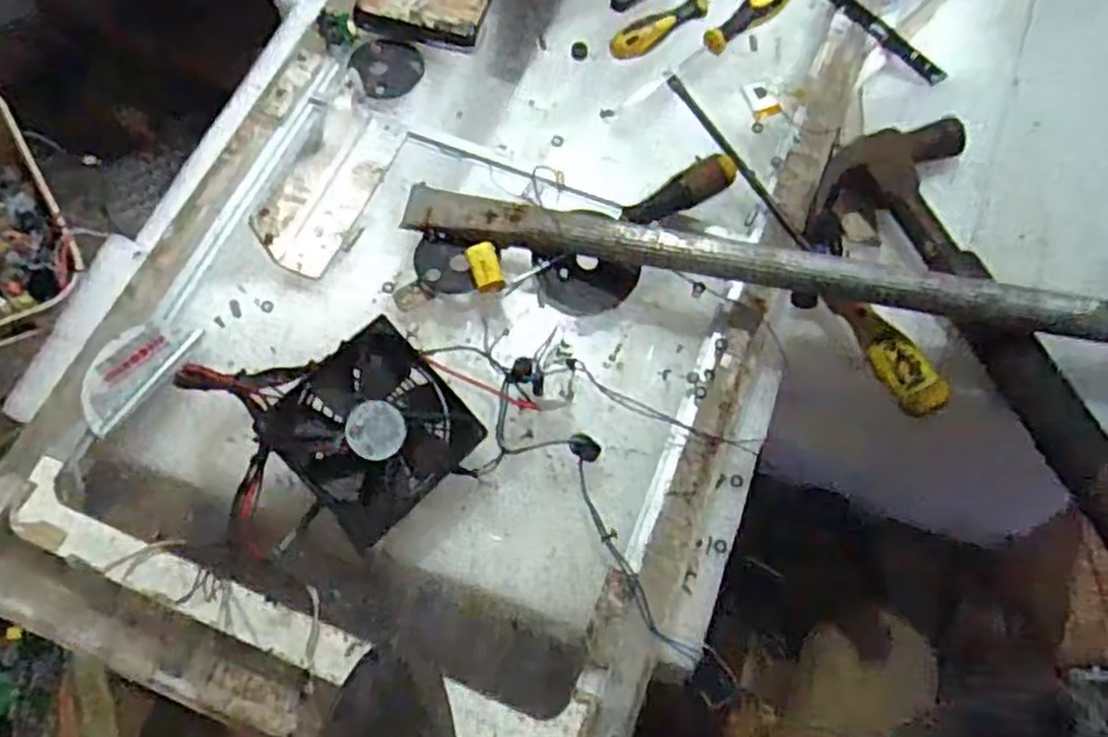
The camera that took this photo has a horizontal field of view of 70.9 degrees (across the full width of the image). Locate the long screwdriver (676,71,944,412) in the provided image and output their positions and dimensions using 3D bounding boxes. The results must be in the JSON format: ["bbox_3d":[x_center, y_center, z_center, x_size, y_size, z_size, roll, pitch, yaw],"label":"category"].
[{"bbox_3d":[0.163,-0.098,0.516,0.028,0.024,0.295,-25,70,-8],"label":"long screwdriver"}]

